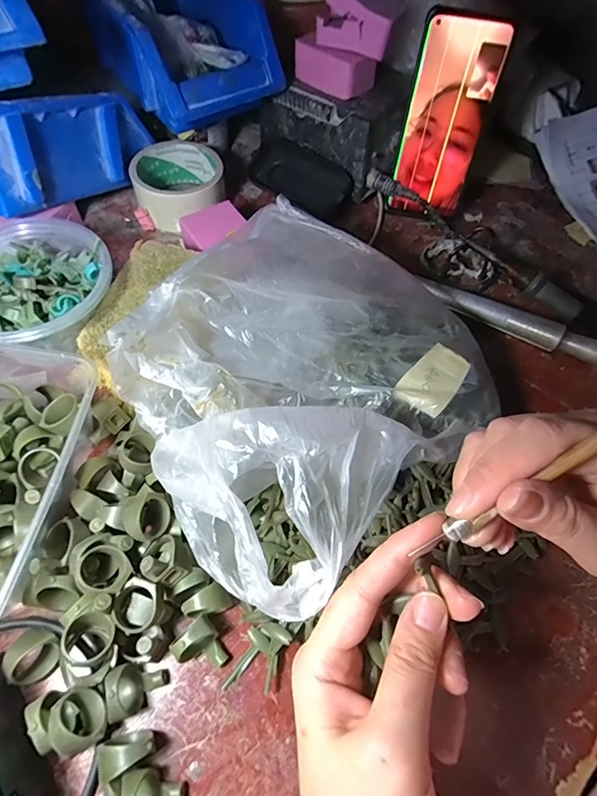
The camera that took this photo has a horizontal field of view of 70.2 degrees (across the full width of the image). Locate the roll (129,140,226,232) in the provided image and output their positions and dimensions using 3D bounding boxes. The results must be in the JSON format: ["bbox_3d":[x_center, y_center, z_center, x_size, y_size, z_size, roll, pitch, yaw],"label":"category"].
[{"bbox_3d":[-0.118,-0.213,0.423,0.083,0.041,0.083,2,61,-3],"label":"roll"}]

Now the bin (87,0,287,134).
[{"bbox_3d":[-0.113,-0.337,0.394,0.122,0.066,0.182,-35,69,-21],"label":"bin"}]

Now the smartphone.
[{"bbox_3d":[0.133,-0.249,0.391,0.072,0.155,0.014,11,44,4],"label":"smartphone"}]

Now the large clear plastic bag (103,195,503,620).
[{"bbox_3d":[0.005,-0.023,0.276,0.235,0.085,0.204,-39,70,-22],"label":"large clear plastic bag"}]

